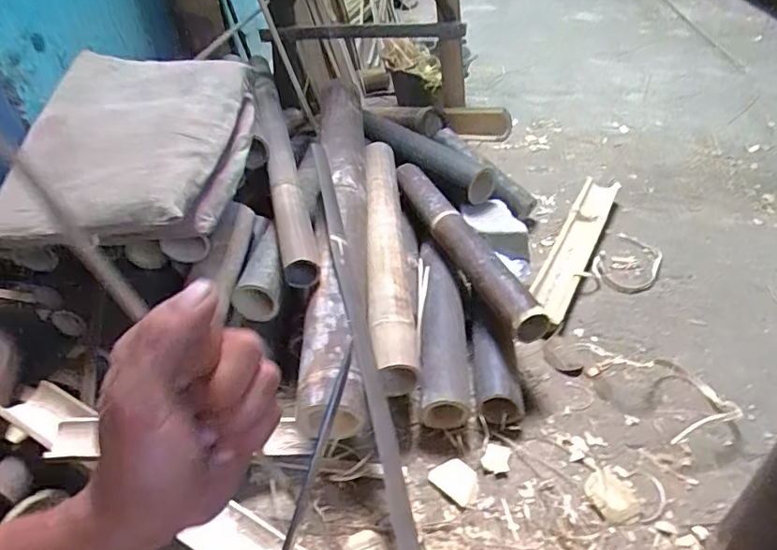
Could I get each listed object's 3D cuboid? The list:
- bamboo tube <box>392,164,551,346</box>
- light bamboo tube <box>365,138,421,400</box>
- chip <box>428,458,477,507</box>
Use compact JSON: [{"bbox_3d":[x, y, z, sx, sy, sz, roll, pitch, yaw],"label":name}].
[{"bbox_3d":[0.107,-0.062,0.866,0.055,0.069,0.466,-18,40,-14],"label":"bamboo tube"},{"bbox_3d":[-0.003,-0.038,0.829,0.064,0.077,0.473,-5,52,1],"label":"light bamboo tube"},{"bbox_3d":[0.084,0.255,0.659,0.044,0.013,0.059,-34,46,-31],"label":"chip"}]

